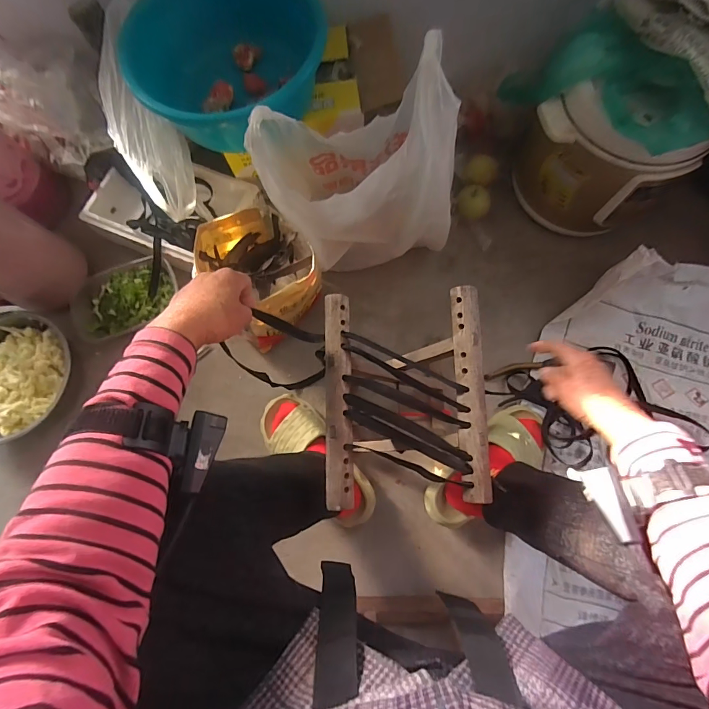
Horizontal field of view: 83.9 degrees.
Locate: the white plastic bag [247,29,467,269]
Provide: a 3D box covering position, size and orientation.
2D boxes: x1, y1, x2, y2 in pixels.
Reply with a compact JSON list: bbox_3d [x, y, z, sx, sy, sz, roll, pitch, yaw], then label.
[{"bbox_3d":[0.005,-0.292,0.625,0.276,0.326,0.165,-10,76,-1],"label":"white plastic bag"}]

